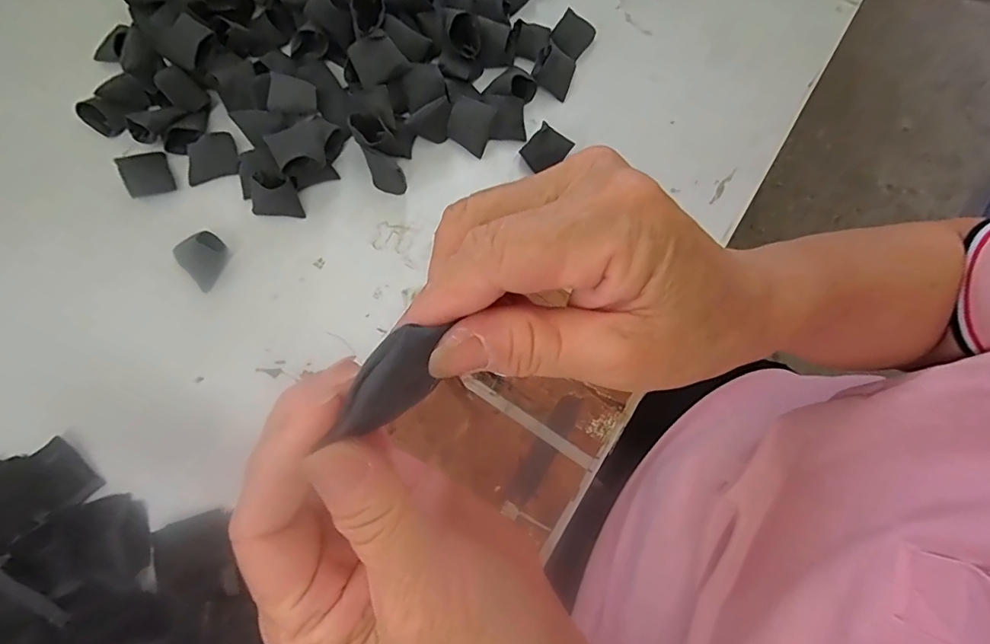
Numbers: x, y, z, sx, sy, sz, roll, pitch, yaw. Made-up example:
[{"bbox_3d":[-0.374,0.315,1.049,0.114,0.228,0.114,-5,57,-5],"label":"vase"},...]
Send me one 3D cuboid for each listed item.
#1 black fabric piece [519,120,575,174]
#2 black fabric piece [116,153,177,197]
[{"bbox_3d":[0.045,-0.149,0.422,0.033,0.010,0.043,38,82,-18],"label":"black fabric piece"},{"bbox_3d":[-0.292,-0.125,0.410,0.036,0.005,0.041,-19,77,-25],"label":"black fabric piece"}]

